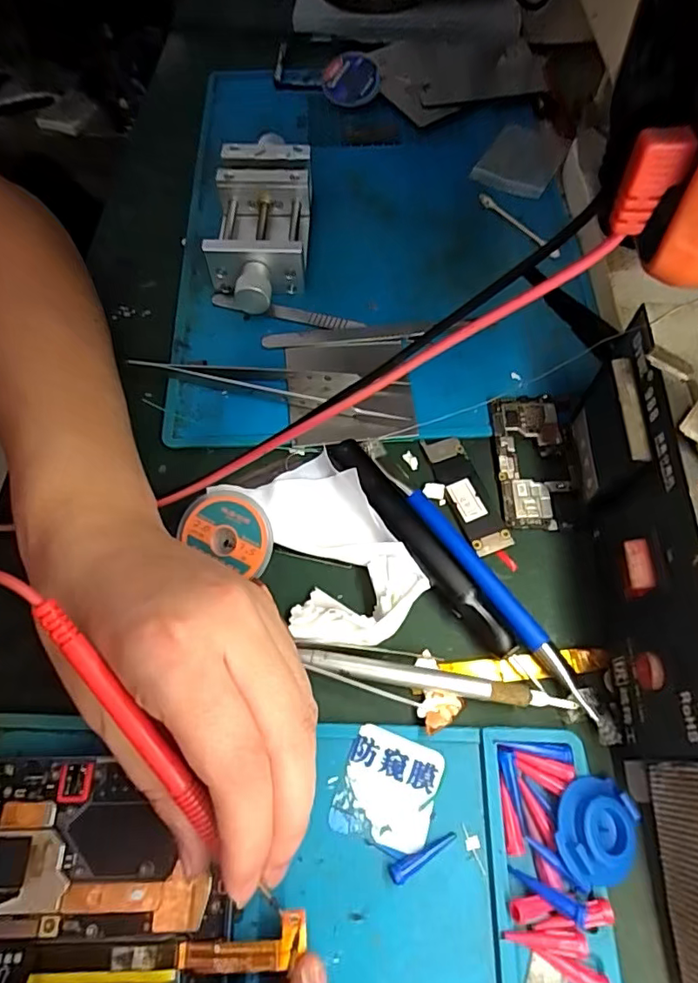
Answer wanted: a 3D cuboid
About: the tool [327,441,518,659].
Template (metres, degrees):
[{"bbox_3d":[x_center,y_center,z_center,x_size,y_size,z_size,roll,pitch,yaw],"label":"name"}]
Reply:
[{"bbox_3d":[0.033,0.022,0.249,0.017,0.014,0.122,-34,68,-17],"label":"tool"}]

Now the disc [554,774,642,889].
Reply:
[{"bbox_3d":[0.091,0.124,0.198,0.030,0.011,0.035,20,64,9],"label":"disc"}]

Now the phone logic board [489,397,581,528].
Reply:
[{"bbox_3d":[0.095,-0.016,0.274,0.038,0.007,0.072,-1,63,-1],"label":"phone logic board"}]

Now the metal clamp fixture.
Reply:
[{"bbox_3d":[-0.053,-0.162,0.327,0.060,0.035,0.121,-2,63,-2],"label":"metal clamp fixture"}]

